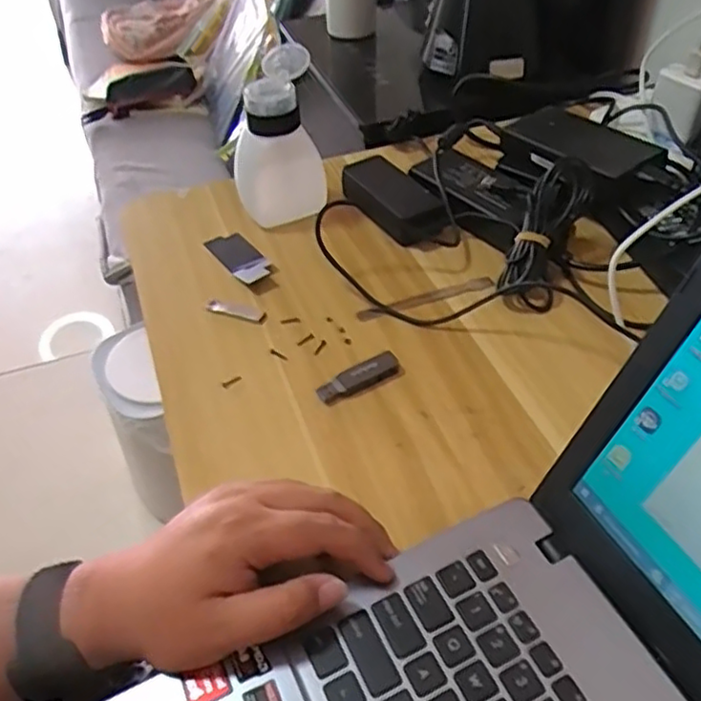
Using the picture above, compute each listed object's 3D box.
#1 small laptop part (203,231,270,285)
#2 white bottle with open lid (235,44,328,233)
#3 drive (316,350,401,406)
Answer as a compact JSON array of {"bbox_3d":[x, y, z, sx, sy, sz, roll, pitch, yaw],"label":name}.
[{"bbox_3d":[-0.094,-0.080,0.582,0.034,0.008,0.073,-28,50,-23],"label":"small laptop part"},{"bbox_3d":[-0.066,-0.184,0.598,0.080,0.126,0.084,-7,45,-4],"label":"white bottle with open lid"},{"bbox_3d":[0.006,0.019,0.478,0.062,0.012,0.018,-23,48,-19],"label":"drive"}]

